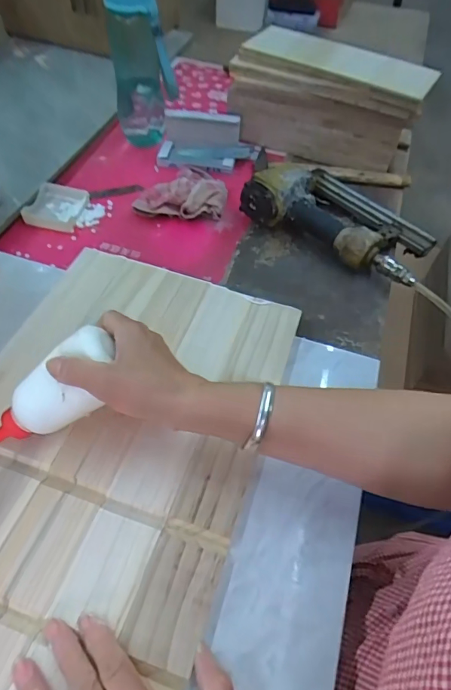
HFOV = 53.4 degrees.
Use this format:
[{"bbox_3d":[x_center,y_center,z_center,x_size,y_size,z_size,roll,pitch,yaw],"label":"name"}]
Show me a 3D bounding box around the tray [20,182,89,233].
[{"bbox_3d":[-0.243,-0.200,0.649,0.072,0.021,0.081,10,53,2],"label":"tray"}]

